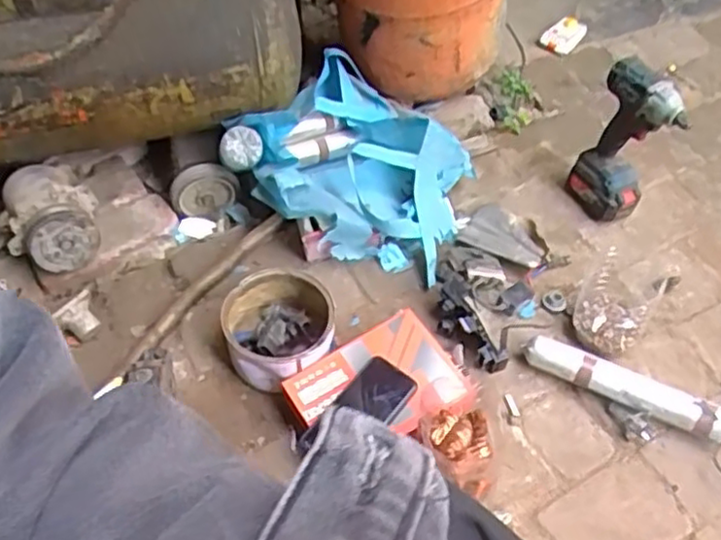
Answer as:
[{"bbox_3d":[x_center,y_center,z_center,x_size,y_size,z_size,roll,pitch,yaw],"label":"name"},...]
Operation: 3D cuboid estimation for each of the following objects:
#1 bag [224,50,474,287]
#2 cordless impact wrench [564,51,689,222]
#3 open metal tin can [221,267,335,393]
[{"bbox_3d":[0.008,-0.199,1.140,0.344,0.179,0.379,16,55,12],"label":"bag"},{"bbox_3d":[0.417,-0.193,1.110,0.088,0.249,0.133,-23,54,-15],"label":"cordless impact wrench"},{"bbox_3d":[-0.111,0.081,0.961,0.153,0.062,0.157,-1,53,1],"label":"open metal tin can"}]

